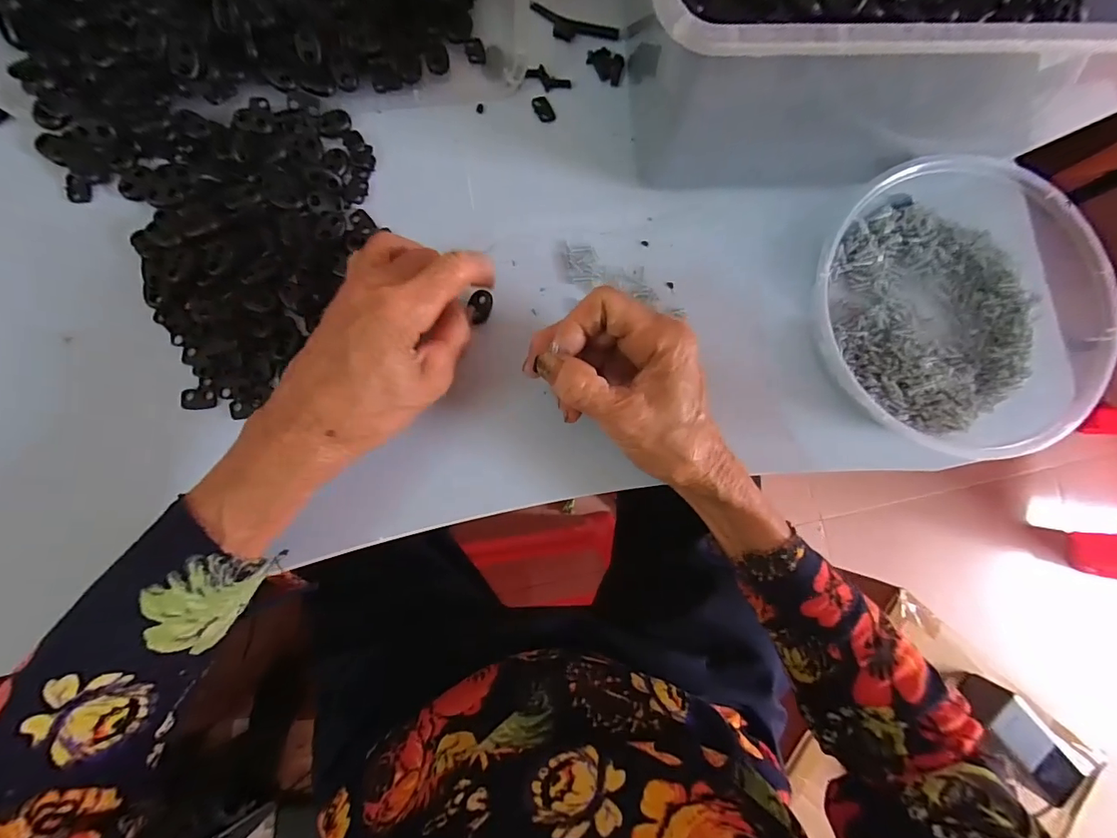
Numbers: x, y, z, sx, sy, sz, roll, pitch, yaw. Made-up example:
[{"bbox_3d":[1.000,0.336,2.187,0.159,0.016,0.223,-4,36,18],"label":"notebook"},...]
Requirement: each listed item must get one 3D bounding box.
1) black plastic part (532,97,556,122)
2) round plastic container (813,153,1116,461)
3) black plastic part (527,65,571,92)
[{"bbox_3d":[-0.010,-0.212,0.321,0.012,0.004,0.018,-28,89,-9],"label":"black plastic part"},{"bbox_3d":[0.250,-0.064,0.304,0.189,0.048,0.164,16,83,-6],"label":"round plastic container"},{"bbox_3d":[-0.007,-0.233,0.323,0.030,0.004,0.014,26,82,-5],"label":"black plastic part"}]

